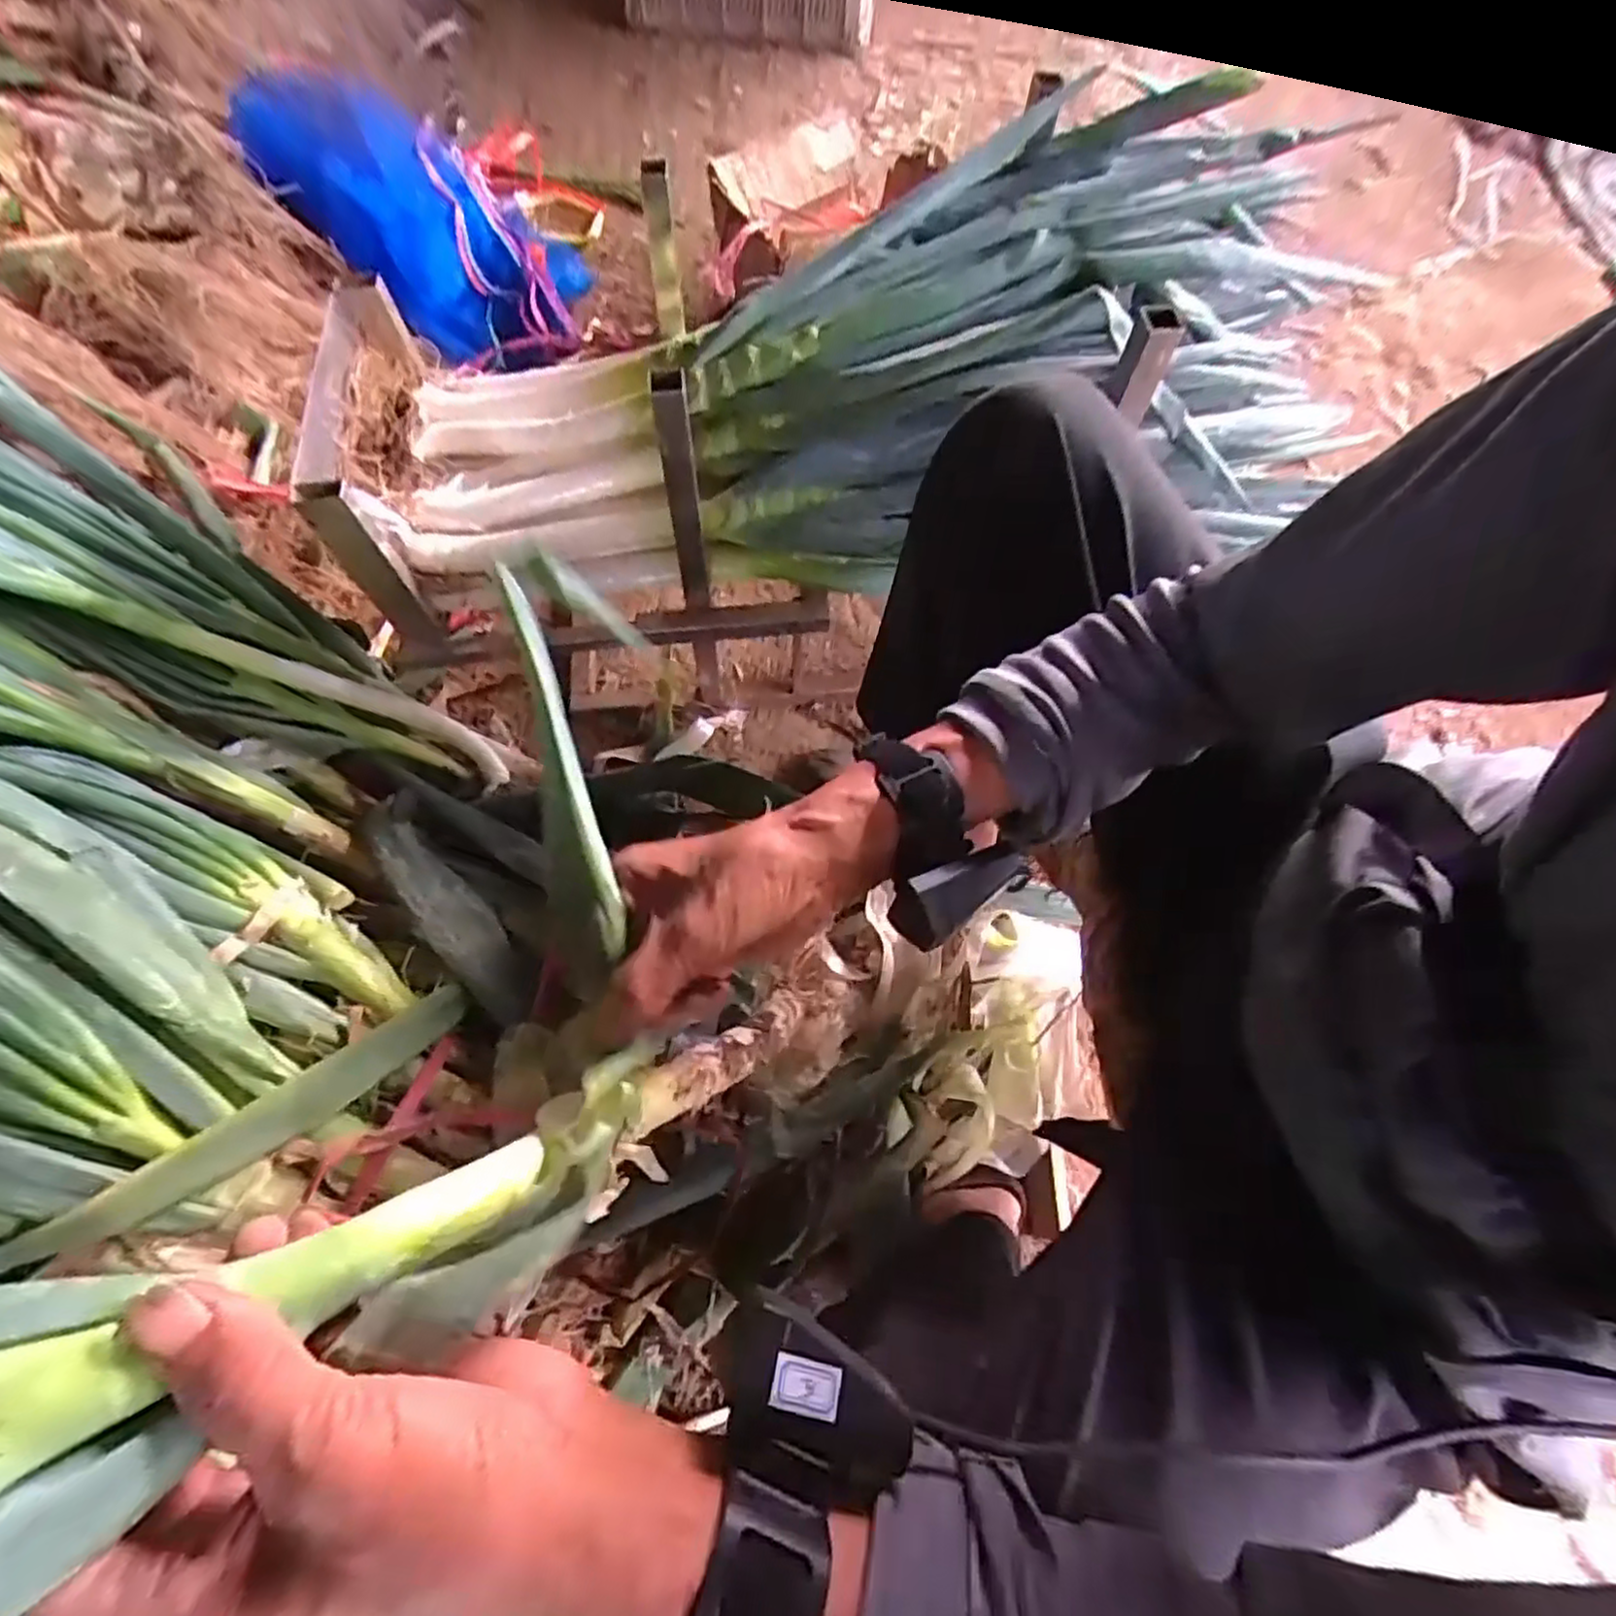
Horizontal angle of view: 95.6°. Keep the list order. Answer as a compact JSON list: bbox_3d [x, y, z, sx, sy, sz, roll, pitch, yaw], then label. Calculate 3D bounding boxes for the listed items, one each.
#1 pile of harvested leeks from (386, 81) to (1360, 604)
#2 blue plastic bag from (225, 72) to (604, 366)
[{"bbox_3d":[0.030,-0.375,0.679,0.817,0.213,0.279,-14,67,7],"label":"pile of harvested leeks"},{"bbox_3d":[-0.532,-0.867,1.081,0.425,0.223,0.309,28,69,11],"label":"blue plastic bag"}]

